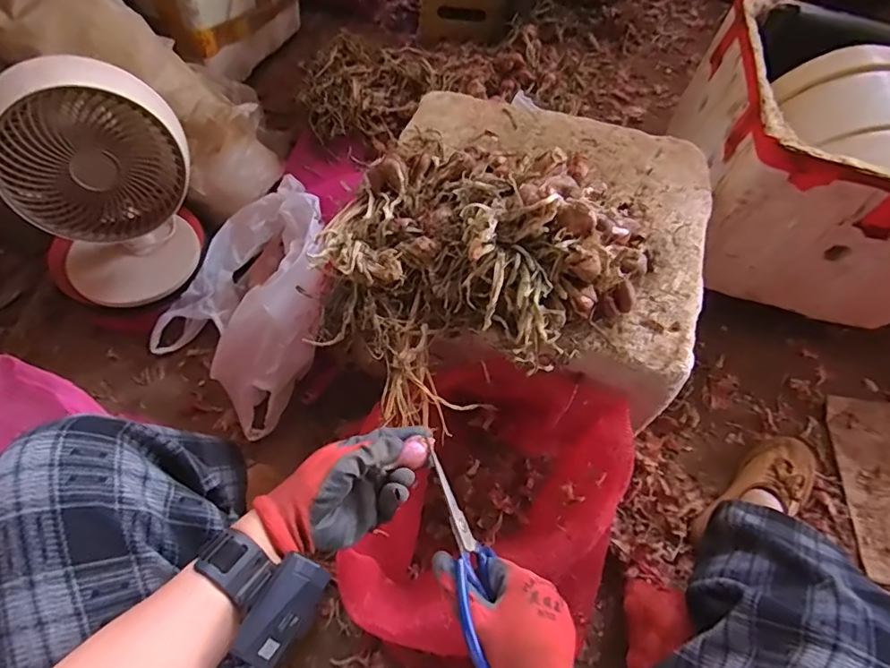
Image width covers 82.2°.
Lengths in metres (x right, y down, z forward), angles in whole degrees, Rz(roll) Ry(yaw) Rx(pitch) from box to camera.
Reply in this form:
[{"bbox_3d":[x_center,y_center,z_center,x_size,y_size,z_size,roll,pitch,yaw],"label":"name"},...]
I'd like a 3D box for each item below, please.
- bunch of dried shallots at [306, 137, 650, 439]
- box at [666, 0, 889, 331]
[{"bbox_3d":[0.041,-0.103,0.593,0.381,0.137,0.284,-24,65,-12],"label":"bunch of dried shallots"},{"bbox_3d":[0.659,-0.311,0.880,0.418,0.303,0.458,11,63,5],"label":"box"}]

